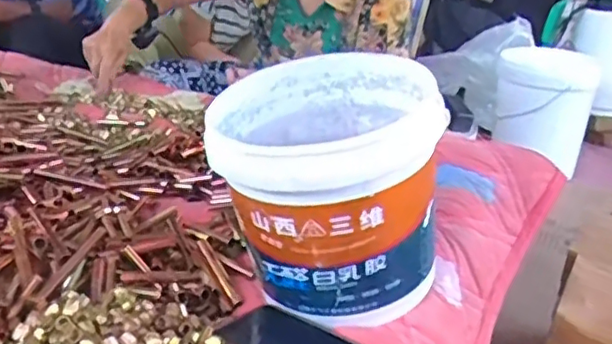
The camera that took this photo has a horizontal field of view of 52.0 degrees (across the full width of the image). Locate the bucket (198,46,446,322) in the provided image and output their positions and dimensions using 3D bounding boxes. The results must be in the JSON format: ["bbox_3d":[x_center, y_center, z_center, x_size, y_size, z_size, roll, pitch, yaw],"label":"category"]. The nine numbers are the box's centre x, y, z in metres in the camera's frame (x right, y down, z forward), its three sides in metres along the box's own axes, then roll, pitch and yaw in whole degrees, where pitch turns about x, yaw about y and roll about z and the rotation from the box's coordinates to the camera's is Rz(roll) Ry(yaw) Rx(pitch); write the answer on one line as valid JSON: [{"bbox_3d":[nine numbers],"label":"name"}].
[{"bbox_3d":[0.014,0.015,0.609,0.196,0.210,0.206,3,25,-1],"label":"bucket"}]

